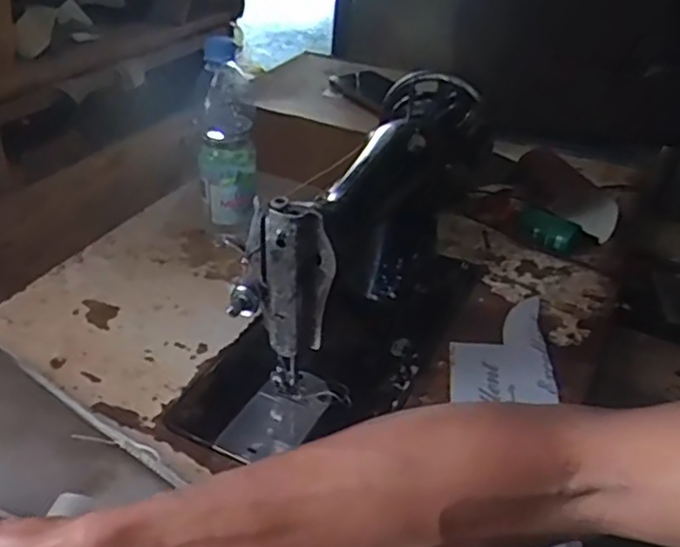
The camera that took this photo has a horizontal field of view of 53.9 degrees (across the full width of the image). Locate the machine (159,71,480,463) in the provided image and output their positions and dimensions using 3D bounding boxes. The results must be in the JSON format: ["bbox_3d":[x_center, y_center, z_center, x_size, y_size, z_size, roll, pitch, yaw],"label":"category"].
[{"bbox_3d":[0.024,-0.014,0.654,0.177,0.227,0.417,22,37,22],"label":"machine"}]

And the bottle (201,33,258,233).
[{"bbox_3d":[-0.123,-0.142,0.750,0.062,0.220,0.053,0,34,-9],"label":"bottle"}]

